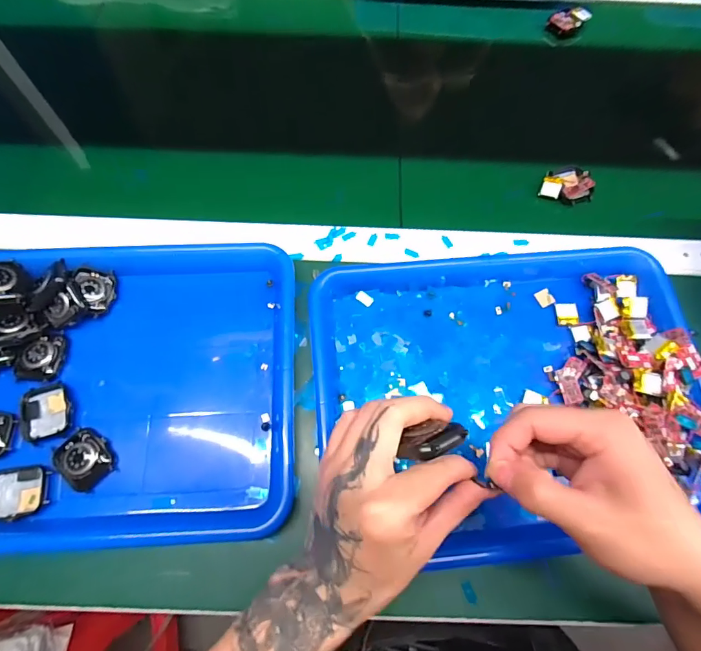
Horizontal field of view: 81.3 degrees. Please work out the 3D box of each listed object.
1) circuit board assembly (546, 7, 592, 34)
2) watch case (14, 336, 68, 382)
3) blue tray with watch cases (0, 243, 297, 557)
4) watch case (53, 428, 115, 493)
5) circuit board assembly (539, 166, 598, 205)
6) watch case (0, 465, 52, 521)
[{"bbox_3d":[0.294,-0.413,0.549,0.042,0.017,0.037,-37,75,-13],"label":"circuit board assembly"},{"bbox_3d":[-0.273,0.028,0.359,0.036,0.009,0.040,5,70,1],"label":"watch case"},{"bbox_3d":[-0.216,0.049,0.353,0.334,0.039,0.262,-2,71,-2],"label":"blue tray with watch cases"},{"bbox_3d":[-0.216,0.109,0.333,0.044,0.012,0.038,41,75,12],"label":"watch case"},{"bbox_3d":[0.237,-0.155,0.448,0.054,0.018,0.048,-16,72,-7],"label":"circuit board assembly"},{"bbox_3d":[-0.263,0.133,0.325,0.045,0.014,0.037,-9,71,-4],"label":"watch case"}]

